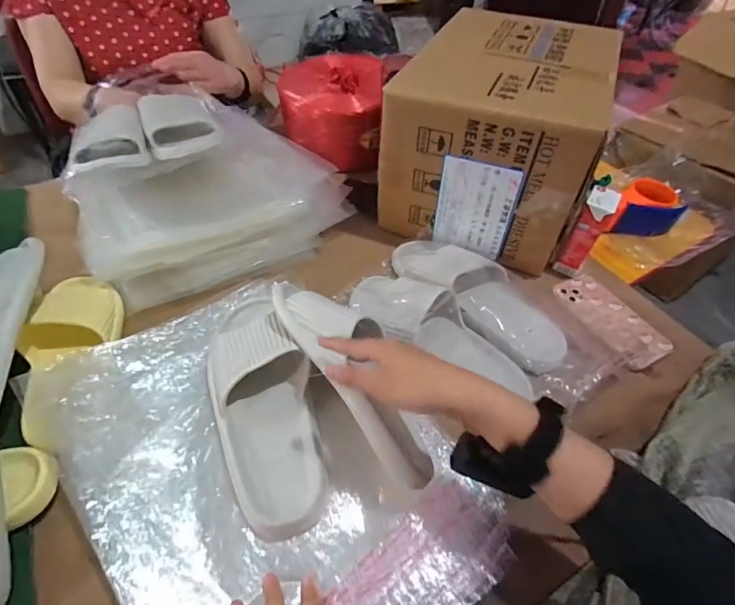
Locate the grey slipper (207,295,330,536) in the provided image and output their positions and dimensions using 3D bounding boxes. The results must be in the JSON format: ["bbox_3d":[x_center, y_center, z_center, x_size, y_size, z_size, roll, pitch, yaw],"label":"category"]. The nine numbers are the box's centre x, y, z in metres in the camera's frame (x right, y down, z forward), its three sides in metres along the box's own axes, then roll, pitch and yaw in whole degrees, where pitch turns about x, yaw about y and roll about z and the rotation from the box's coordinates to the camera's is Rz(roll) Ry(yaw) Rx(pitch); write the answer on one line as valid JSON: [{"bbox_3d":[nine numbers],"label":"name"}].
[{"bbox_3d":[-0.120,0.105,0.489,0.107,0.086,0.283,-14,51,-15],"label":"grey slipper"}]

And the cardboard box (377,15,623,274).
[{"bbox_3d":[0.214,-0.284,0.714,0.277,0.233,0.347,18,50,13],"label":"cardboard box"}]

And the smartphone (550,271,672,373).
[{"bbox_3d":[0.350,0.021,0.620,0.077,0.008,0.162,-19,50,-15],"label":"smartphone"}]

